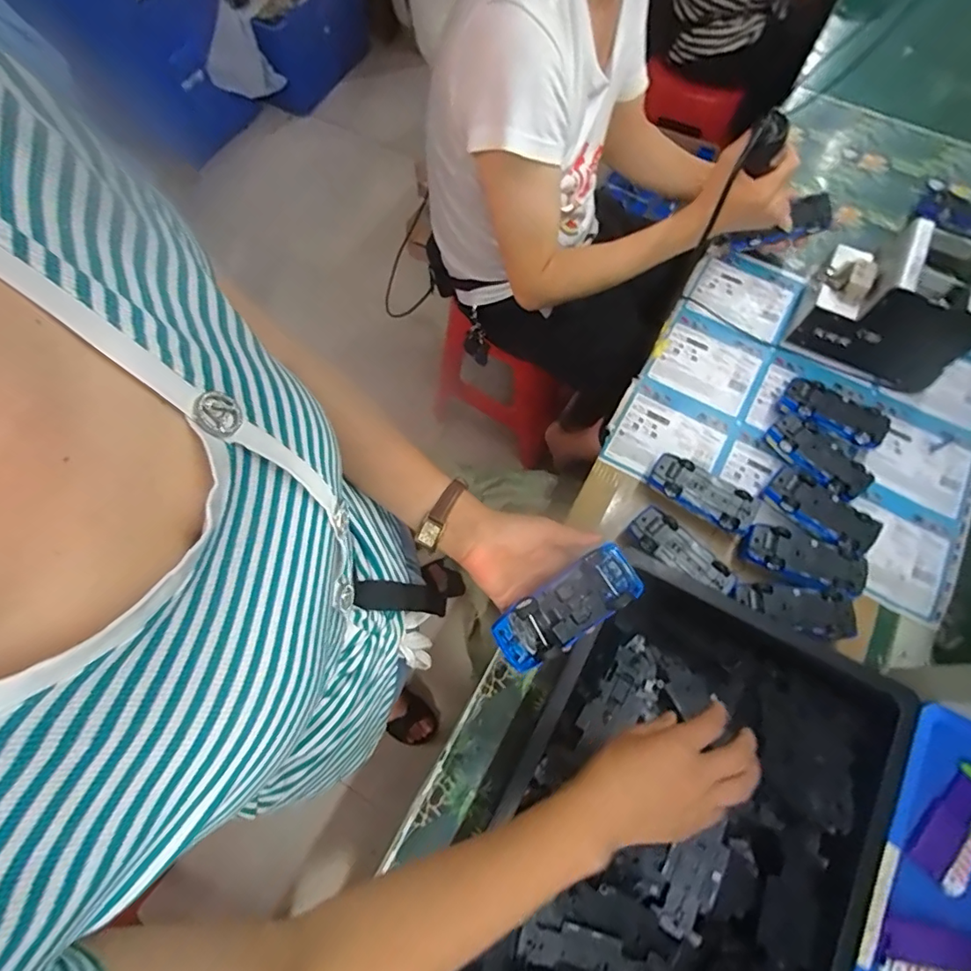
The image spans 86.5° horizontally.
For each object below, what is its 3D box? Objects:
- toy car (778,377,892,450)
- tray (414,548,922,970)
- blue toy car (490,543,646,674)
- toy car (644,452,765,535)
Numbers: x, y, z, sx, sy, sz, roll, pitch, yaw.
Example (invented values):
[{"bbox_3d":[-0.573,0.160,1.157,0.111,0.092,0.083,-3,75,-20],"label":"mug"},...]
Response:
[{"bbox_3d":[0.460,-0.092,0.692,0.129,0.045,0.060,31,73,11],"label":"toy car"},{"bbox_3d":[0.175,0.342,0.497,0.331,0.118,0.467,33,75,10],"label":"tray"},{"bbox_3d":[0.072,0.105,0.444,0.135,0.031,0.051,-33,70,-9],"label":"blue toy car"},{"bbox_3d":[0.270,0.011,0.652,0.130,0.041,0.055,33,75,10],"label":"toy car"}]

